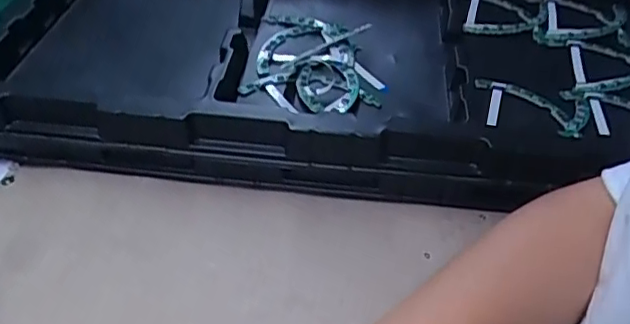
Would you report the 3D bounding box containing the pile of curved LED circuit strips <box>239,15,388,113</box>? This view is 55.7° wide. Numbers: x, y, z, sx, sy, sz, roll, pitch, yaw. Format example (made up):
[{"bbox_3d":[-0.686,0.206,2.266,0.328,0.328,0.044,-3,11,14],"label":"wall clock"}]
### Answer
[{"bbox_3d":[0.002,-0.077,0.430,0.092,0.017,0.109,4,43,3],"label":"pile of curved LED circuit strips"}]

